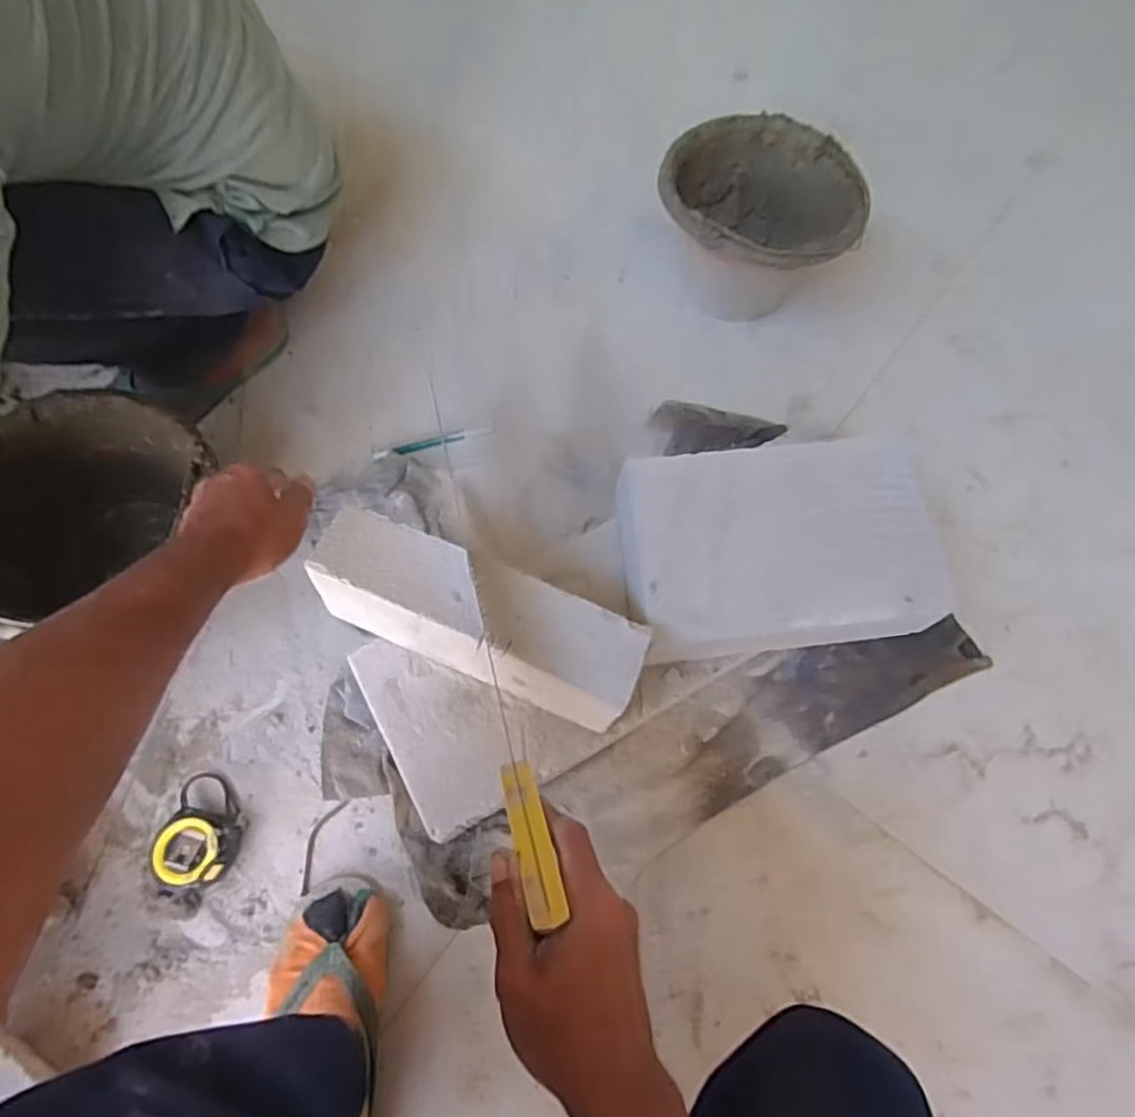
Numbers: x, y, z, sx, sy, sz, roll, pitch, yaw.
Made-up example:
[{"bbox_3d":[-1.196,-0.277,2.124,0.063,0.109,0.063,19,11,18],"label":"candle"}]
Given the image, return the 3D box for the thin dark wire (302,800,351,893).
[{"bbox_3d":[-0.249,0.285,0.701,0.023,0.004,0.091,18,68,5],"label":"thin dark wire"}]

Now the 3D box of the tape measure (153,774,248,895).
[{"bbox_3d":[-0.357,0.265,0.675,0.067,0.047,0.108,4,68,-1],"label":"tape measure"}]

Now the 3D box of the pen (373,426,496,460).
[{"bbox_3d":[-0.166,-0.147,0.874,0.152,0.006,0.014,-14,69,-8],"label":"pen"}]

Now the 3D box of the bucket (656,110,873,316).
[{"bbox_3d":[0.240,-0.436,0.929,0.241,0.160,0.237,1,68,-2],"label":"bucket"}]

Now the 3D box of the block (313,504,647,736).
[{"bbox_3d":[-0.081,0.053,0.613,0.295,0.060,0.094,24,69,7],"label":"block"}]

